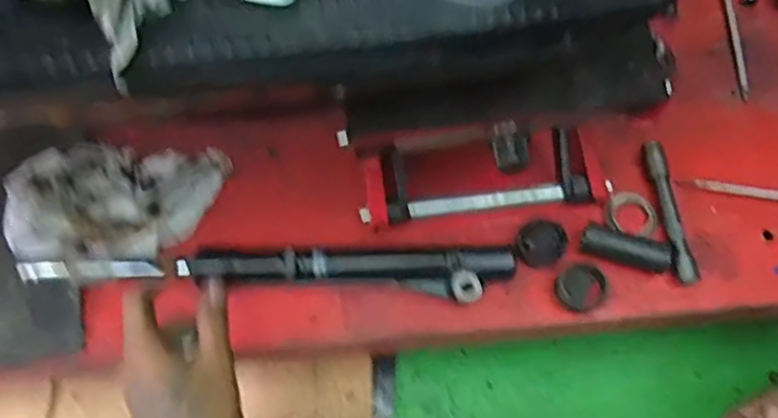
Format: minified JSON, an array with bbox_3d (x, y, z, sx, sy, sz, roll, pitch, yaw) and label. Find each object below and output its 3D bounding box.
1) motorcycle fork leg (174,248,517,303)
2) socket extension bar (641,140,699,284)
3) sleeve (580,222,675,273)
[{"bbox_3d":[-0.037,0.063,0.602,0.304,0.034,0.042,0,67,1],"label":"motorcycle fork leg"},{"bbox_3d":[0.272,0.002,0.631,0.020,0.020,0.144,-6,67,-2],"label":"socket extension bar"},{"bbox_3d":[0.223,0.037,0.609,0.081,0.023,0.027,19,68,8],"label":"sleeve"}]

